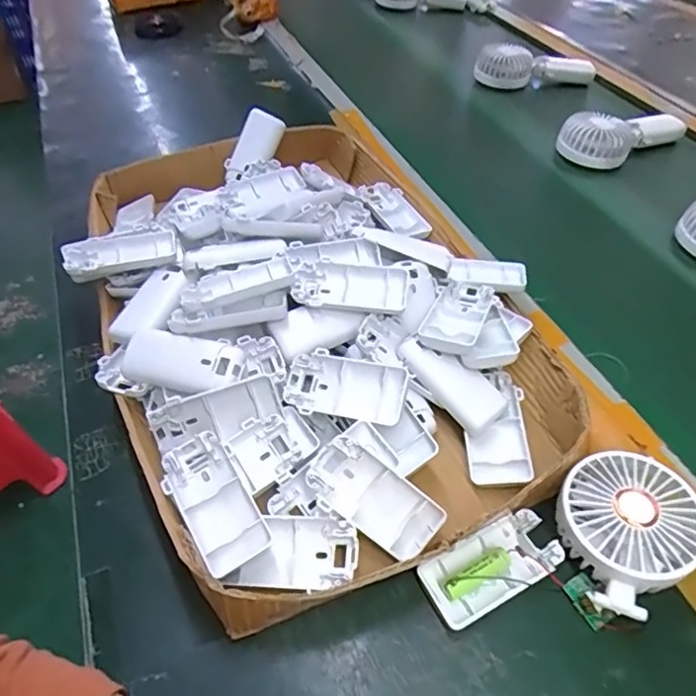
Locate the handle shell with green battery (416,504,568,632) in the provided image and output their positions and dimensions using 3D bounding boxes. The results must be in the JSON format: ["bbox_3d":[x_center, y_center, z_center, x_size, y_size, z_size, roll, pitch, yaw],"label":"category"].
[{"bbox_3d":[0.097,0.148,0.376,0.096,0.018,0.048,-24,51,-18],"label":"handle shell with green battery"}]

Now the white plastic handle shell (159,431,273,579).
[{"bbox_3d":[-0.092,0.106,0.380,0.047,0.016,0.094,-31,64,-6],"label":"white plastic handle shell"}]

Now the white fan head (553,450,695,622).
[{"bbox_3d":[0.184,0.122,0.373,0.097,0.043,0.087,-28,52,-22],"label":"white fan head"}]

